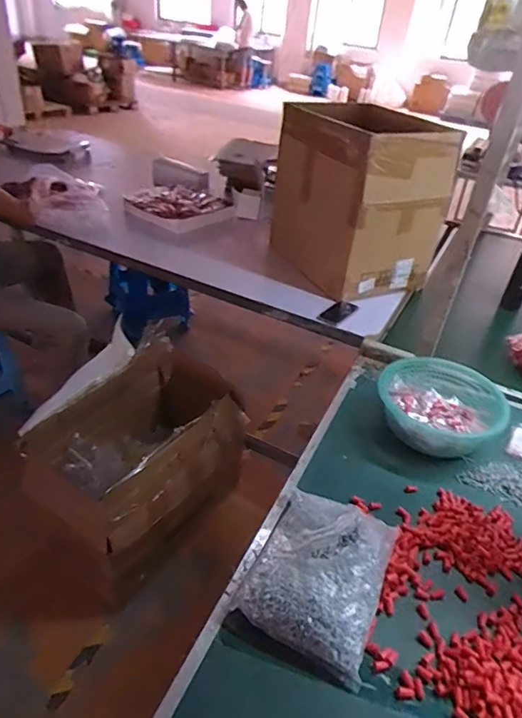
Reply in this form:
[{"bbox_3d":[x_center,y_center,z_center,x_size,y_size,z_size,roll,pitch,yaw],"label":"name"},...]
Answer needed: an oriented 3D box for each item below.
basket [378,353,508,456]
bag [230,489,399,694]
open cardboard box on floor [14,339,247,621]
[{"bbox_3d":[0.423,0.103,1.138,0.266,0.091,0.275,4,35,-3],"label":"basket"},{"bbox_3d":[0.097,0.332,0.783,0.203,0.071,0.257,20,37,19],"label":"bag"},{"bbox_3d":[-0.361,0.322,1.614,0.441,0.466,0.710,26,39,26],"label":"open cardboard box on floor"}]

